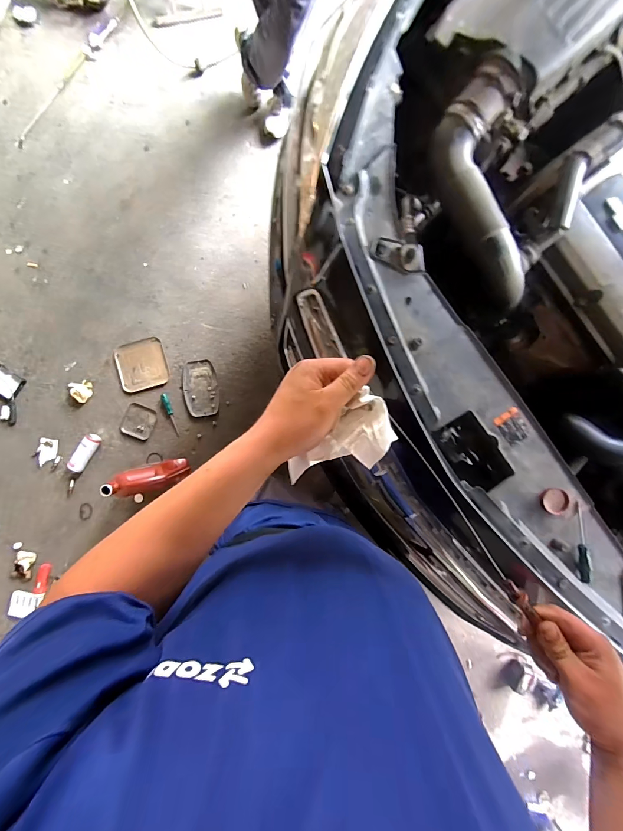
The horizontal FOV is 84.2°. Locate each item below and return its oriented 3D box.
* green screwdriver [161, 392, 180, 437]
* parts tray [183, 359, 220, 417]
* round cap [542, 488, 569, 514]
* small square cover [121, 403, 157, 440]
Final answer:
[{"bbox_3d":[-0.619,-0.002,1.511,0.029,0.022,0.194,-16,88,0],"label":"green screwdriver"},{"bbox_3d":[-0.485,-0.121,1.509,0.146,0.022,0.245,-8,89,-1],"label":"parts tray"},{"bbox_3d":[0.423,0.148,0.596,0.046,0.013,0.041,9,88,0],"label":"round cap"},{"bbox_3d":[-0.755,0.026,1.505,0.142,0.025,0.139,20,88,0],"label":"small square cover"}]

